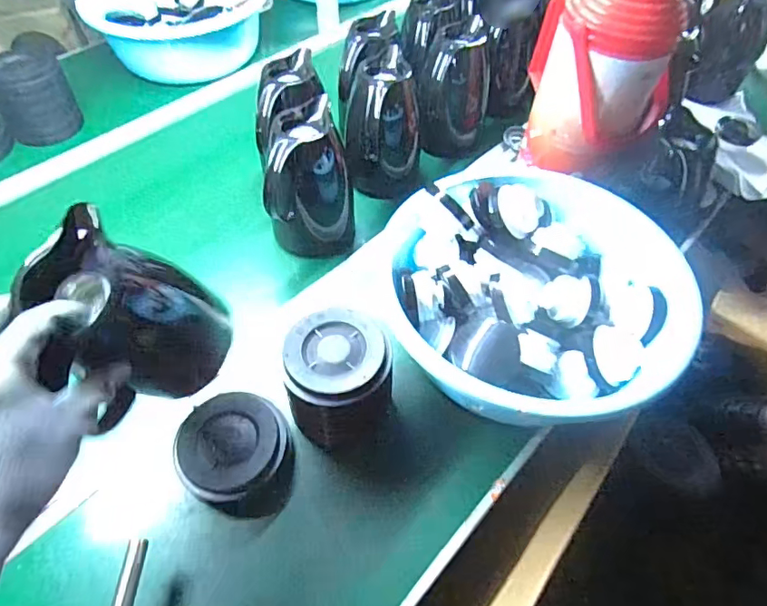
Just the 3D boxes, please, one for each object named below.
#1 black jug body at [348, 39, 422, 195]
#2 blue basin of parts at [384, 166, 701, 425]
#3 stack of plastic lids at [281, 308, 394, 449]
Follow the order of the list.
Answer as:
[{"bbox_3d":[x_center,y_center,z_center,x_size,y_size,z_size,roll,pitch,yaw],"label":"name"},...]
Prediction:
[{"bbox_3d":[0.001,-0.276,0.829,0.119,0.188,0.147,2,53,0],"label":"black jug body"},{"bbox_3d":[0.186,-0.014,0.647,0.374,0.133,0.273,22,56,15],"label":"blue basin of parts"},{"bbox_3d":[-0.052,0.090,0.596,0.120,0.126,0.113,2,53,1],"label":"stack of plastic lids"}]

